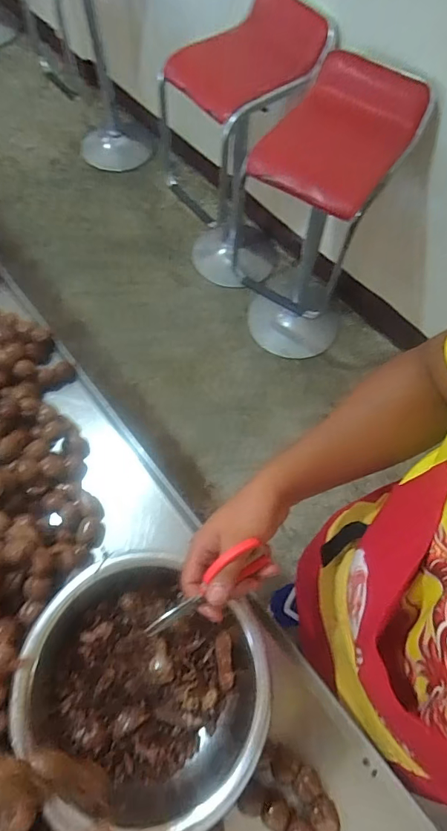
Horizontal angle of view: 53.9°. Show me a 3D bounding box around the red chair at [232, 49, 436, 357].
[{"bbox_3d":[0.312,-0.614,1.530,0.372,0.904,0.515,25,66,11],"label":"red chair"}]

